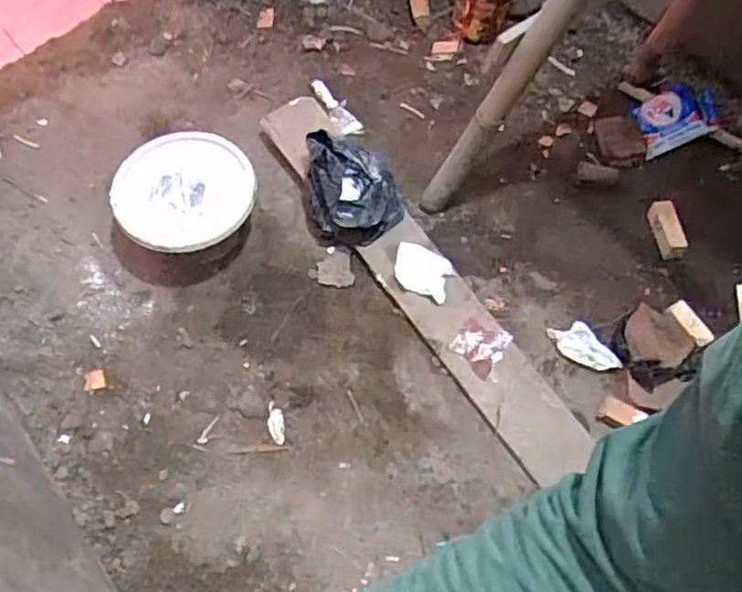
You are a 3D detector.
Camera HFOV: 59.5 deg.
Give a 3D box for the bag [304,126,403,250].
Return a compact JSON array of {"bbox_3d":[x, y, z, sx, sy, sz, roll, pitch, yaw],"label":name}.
[{"bbox_3d":[-0.043,-0.242,1.506,0.221,0.161,0.239,-5,61,-5],"label":"bag"}]

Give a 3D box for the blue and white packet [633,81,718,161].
[{"bbox_3d":[0.794,-0.469,1.694,0.214,0.028,0.156,-24,78,-2],"label":"blue and white packet"}]

